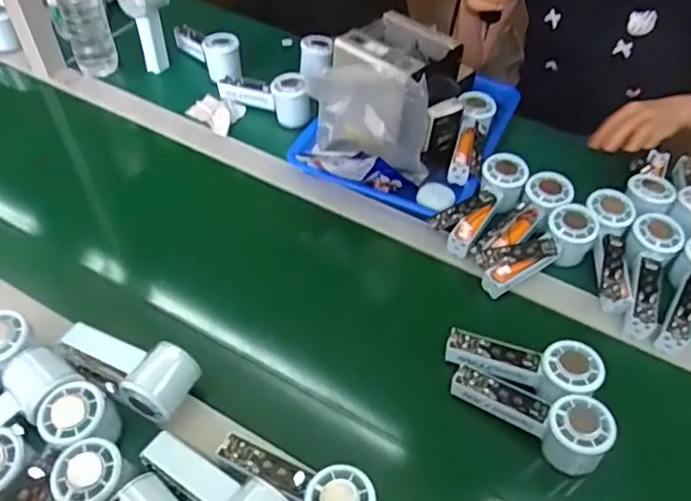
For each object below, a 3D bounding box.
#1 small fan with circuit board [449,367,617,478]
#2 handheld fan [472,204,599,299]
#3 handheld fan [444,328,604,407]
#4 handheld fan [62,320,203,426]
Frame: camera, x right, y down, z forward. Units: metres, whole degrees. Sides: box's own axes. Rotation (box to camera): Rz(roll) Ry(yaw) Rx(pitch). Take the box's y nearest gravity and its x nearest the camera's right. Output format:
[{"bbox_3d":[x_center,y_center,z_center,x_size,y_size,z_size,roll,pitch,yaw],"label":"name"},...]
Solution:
[{"bbox_3d":[0.180,0.157,0.580,0.149,0.068,0.059,32,56,23],"label":"small fan with circuit board"},{"bbox_3d":[0.230,0.002,0.709,0.158,0.048,0.056,-26,55,-6],"label":"handheld fan"},{"bbox_3d":[0.181,0.119,0.606,0.149,0.042,0.056,8,49,22],"label":"handheld fan"},{"bbox_3d":[-0.215,0.119,0.586,0.127,0.054,0.074,19,52,14],"label":"handheld fan"}]

